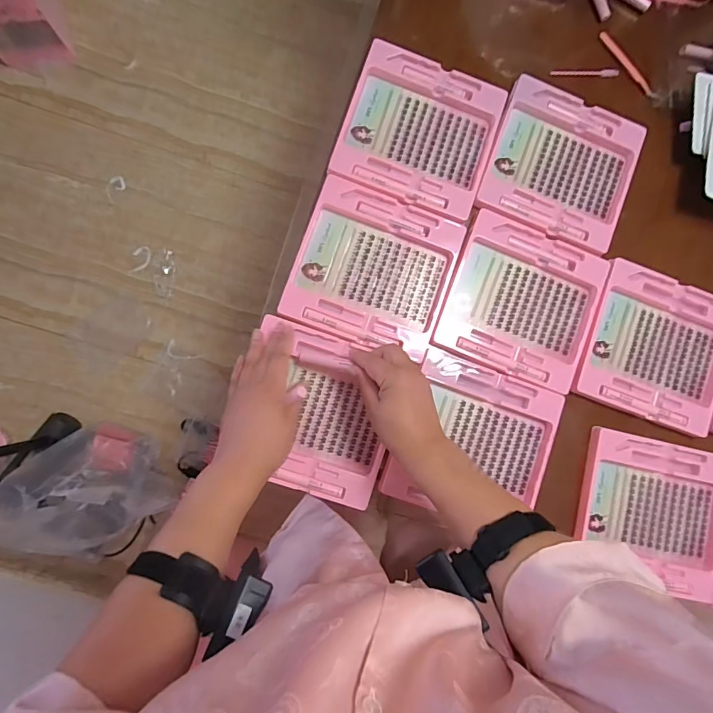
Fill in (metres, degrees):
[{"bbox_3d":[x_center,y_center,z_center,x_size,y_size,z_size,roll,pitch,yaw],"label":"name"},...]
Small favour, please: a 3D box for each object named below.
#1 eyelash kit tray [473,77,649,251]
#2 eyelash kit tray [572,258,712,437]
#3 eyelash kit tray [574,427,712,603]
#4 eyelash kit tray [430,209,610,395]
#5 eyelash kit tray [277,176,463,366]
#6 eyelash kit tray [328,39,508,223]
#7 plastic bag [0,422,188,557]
[{"bbox_3d":[0.278,-0.259,0.606,0.189,0.018,0.199,20,84,-6],"label":"eyelash kit tray"},{"bbox_3d":[0.407,-0.011,0.604,0.199,0.013,0.195,20,84,-6],"label":"eyelash kit tray"},{"bbox_3d":[0.393,0.202,0.589,0.203,0.017,0.181,14,85,-6],"label":"eyelash kit tray"},{"bbox_3d":[0.217,-0.073,0.586,0.195,0.015,0.191,21,84,-6],"label":"eyelash kit tray"},{"bbox_3d":[0.023,-0.111,0.568,0.189,0.013,0.193,20,84,-6],"label":"eyelash kit tray"},{"bbox_3d":[0.084,-0.293,0.589,0.194,0.013,0.194,20,84,-6],"label":"eyelash kit tray"},{"bbox_3d":[-0.719,0.341,1.141,0.375,0.254,0.280,-22,89,-7],"label":"plastic bag"}]

